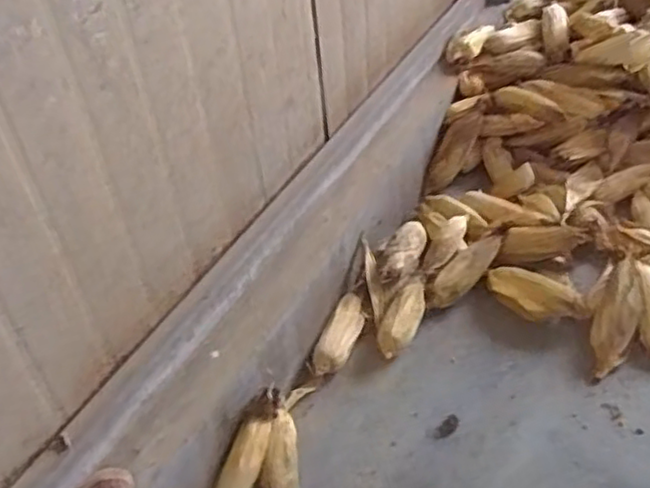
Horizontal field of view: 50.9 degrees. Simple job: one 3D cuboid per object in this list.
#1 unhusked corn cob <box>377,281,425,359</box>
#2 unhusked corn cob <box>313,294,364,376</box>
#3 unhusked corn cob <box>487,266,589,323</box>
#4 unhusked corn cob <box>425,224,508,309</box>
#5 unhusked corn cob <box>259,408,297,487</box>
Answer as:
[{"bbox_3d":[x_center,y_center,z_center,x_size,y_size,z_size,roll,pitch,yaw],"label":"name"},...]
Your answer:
[{"bbox_3d":[0.140,0.138,1.235,0.066,0.054,0.164,10,45,17],"label":"unhusked corn cob"},{"bbox_3d":[0.030,0.165,1.226,0.055,0.049,0.168,15,47,21],"label":"unhusked corn cob"},{"bbox_3d":[0.385,0.099,1.252,0.185,0.046,0.079,17,48,23],"label":"unhusked corn cob"},{"bbox_3d":[0.273,0.047,1.300,0.212,0.061,0.059,-33,49,-26],"label":"unhusked corn cob"},{"bbox_3d":[-0.069,0.333,1.040,0.053,0.043,0.183,-4,43,2],"label":"unhusked corn cob"}]

